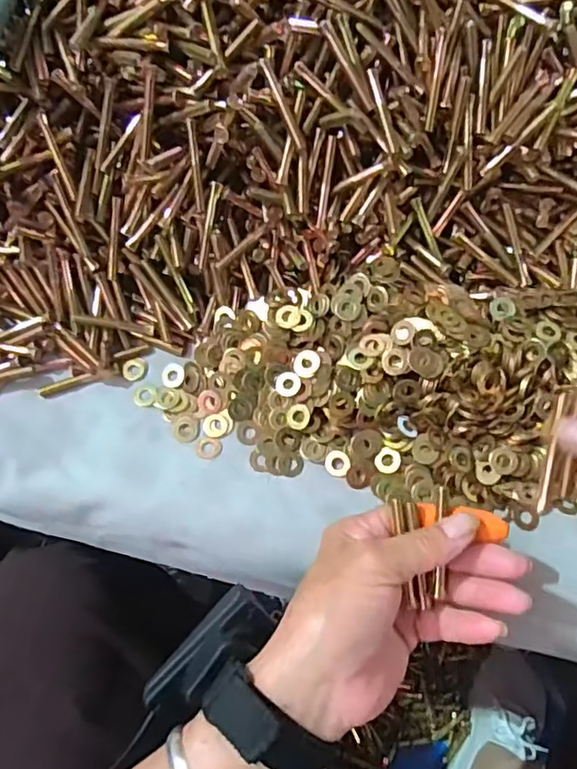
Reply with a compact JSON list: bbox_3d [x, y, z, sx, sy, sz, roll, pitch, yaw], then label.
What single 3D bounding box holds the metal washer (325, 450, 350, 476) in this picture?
[{"bbox_3d":[0.032,0.051,0.385,0.016,0.004,0.015,22,70,9],"label":"metal washer"}]

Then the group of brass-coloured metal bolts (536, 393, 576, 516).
[{"bbox_3d":[0.132,0.033,0.284,0.011,0.007,0.060,13,88,5],"label":"group of brass-coloured metal bolts"}]

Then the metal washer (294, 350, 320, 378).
[{"bbox_3d":[0.012,-0.014,0.395,0.016,0.004,0.019,12,89,4],"label":"metal washer"}]

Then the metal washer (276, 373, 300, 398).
[{"bbox_3d":[0.000,0.000,0.399,0.016,0.005,0.016,0,68,0],"label":"metal washer"}]

